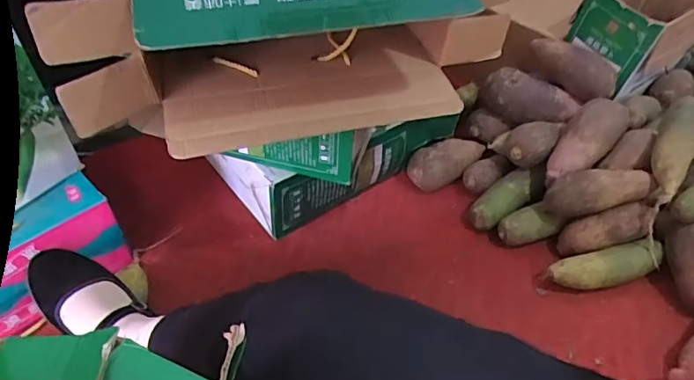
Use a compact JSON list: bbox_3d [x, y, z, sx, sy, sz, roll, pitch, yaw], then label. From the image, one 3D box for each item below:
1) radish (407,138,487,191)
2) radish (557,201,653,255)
[{"bbox_3d":[0.179,-0.044,0.875,0.150,0.067,0.062,-10,48,-11],"label":"radish"},{"bbox_3d":[0.386,0.061,0.750,0.141,0.050,0.041,-26,41,25],"label":"radish"}]

